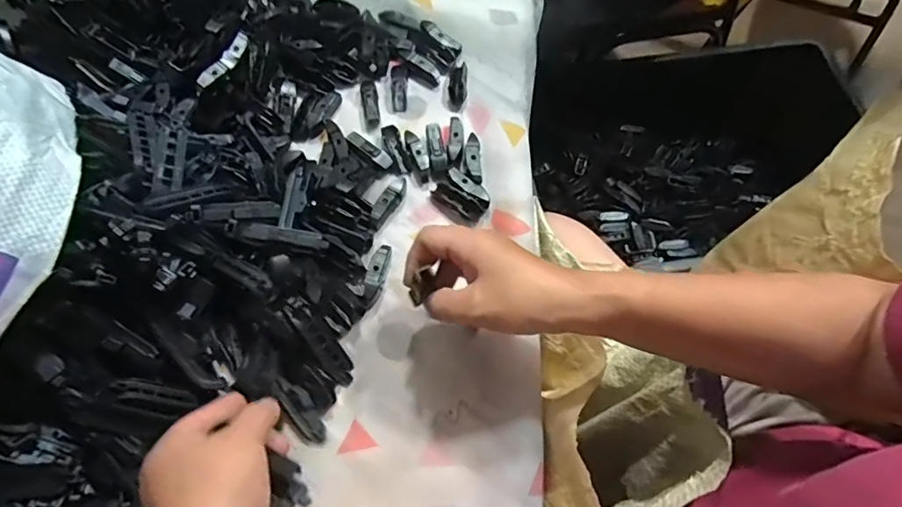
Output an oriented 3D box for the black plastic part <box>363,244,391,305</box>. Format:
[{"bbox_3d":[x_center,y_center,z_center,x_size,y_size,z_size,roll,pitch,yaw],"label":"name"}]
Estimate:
[{"bbox_3d":[-0.064,0.019,0.427,0.015,0.012,0.053,11,66,5],"label":"black plastic part"}]

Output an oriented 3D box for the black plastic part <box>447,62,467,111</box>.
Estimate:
[{"bbox_3d":[0.006,-0.173,0.511,0.019,0.011,0.056,1,65,1],"label":"black plastic part"}]

